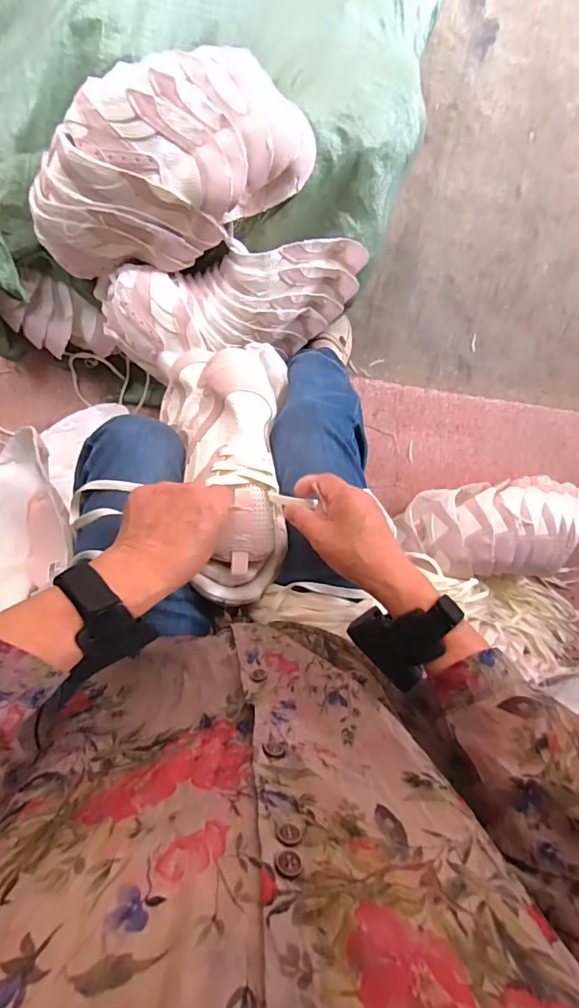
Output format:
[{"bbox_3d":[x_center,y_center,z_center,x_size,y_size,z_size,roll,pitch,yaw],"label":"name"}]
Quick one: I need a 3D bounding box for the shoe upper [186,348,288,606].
[{"bbox_3d":[-0.056,-0.035,0.480,0.090,0.079,0.263,-3,86,-5],"label":"shoe upper"}]

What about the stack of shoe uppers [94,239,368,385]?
[{"bbox_3d":[-0.078,-0.290,0.708,0.390,0.117,0.149,-10,90,-6],"label":"stack of shoe uppers"}]

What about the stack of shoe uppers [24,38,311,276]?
[{"bbox_3d":[-0.151,-0.430,0.616,0.380,0.150,0.172,-22,91,-6],"label":"stack of shoe uppers"}]

